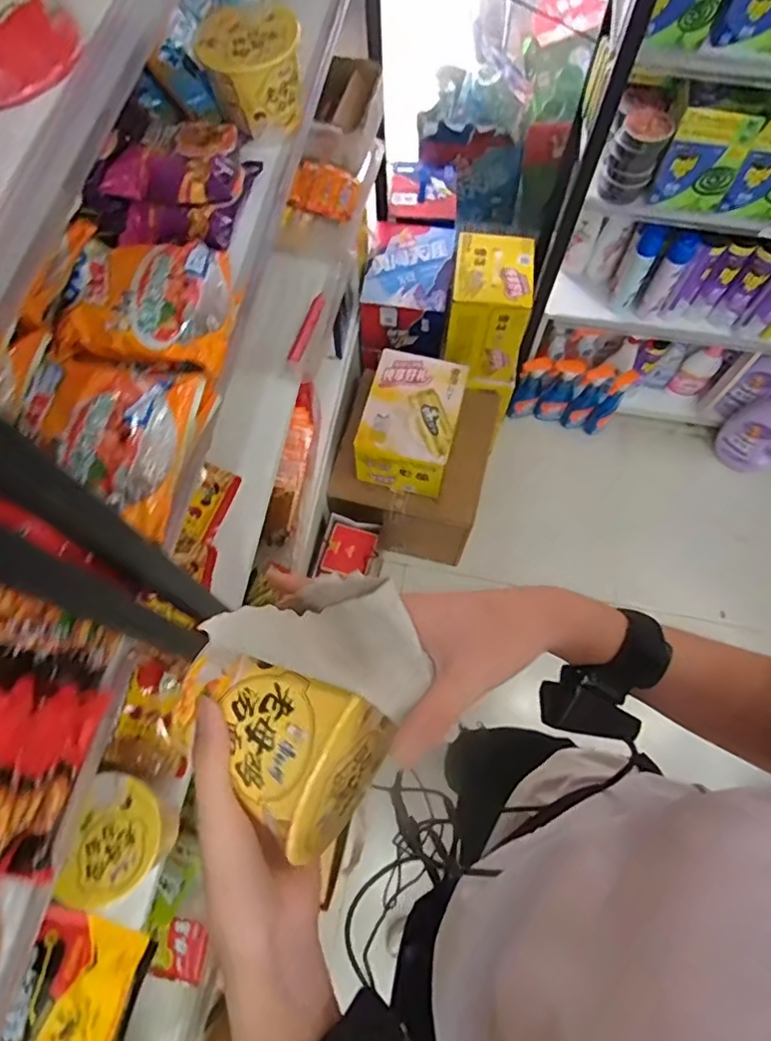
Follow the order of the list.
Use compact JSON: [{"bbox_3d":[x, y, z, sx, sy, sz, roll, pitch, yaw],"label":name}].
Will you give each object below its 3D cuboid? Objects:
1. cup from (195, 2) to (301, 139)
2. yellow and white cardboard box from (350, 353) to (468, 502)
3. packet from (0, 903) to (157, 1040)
[{"bbox_3d":[-0.172,-0.591,0.753,0.122,0.092,0.113,-8,68,-3],"label":"cup"},{"bbox_3d":[0.062,-0.232,1.347,0.203,0.181,0.270,15,69,6],"label":"yellow and white cardboard box"},{"bbox_3d":[-0.367,0.571,0.664,0.124,0.057,0.182,15,69,6],"label":"packet"}]

